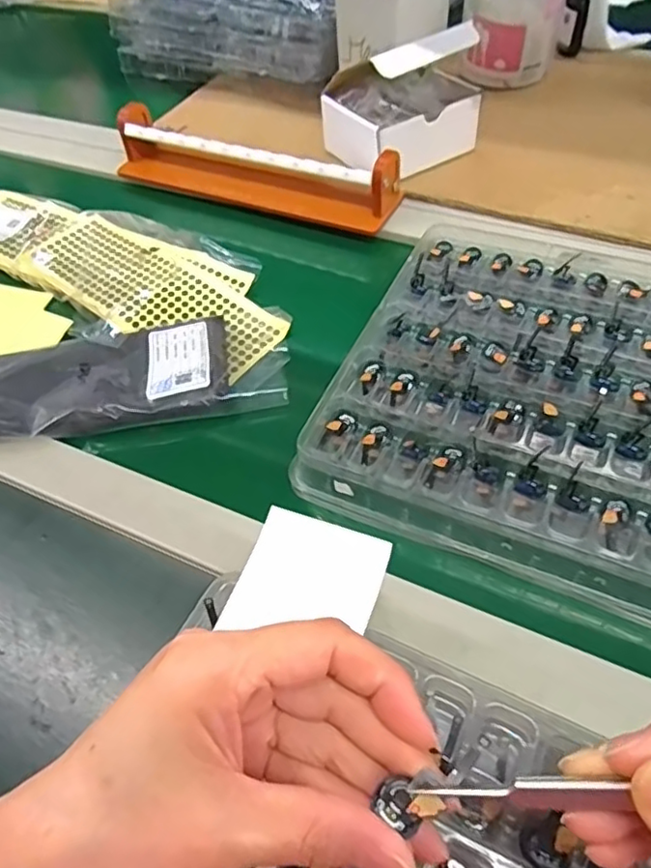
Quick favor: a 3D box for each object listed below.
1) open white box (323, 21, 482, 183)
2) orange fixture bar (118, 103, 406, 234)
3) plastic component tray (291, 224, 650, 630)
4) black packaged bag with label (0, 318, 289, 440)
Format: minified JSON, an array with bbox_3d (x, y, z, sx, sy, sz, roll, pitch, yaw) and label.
[{"bbox_3d":[0.068,-0.312,0.579,0.119,0.104,0.101,-33,56,-19],"label":"open white box"},{"bbox_3d":[-0.073,-0.257,0.597,0.294,0.060,0.057,20,57,20],"label":"orange fixture bar"},{"bbox_3d":[0.147,-0.036,0.412,0.253,0.031,0.263,18,56,18],"label":"plastic component tray"},{"bbox_3d":[-0.161,-0.043,0.461,0.235,0.015,0.088,-9,52,-1],"label":"black packaged bag with label"}]

